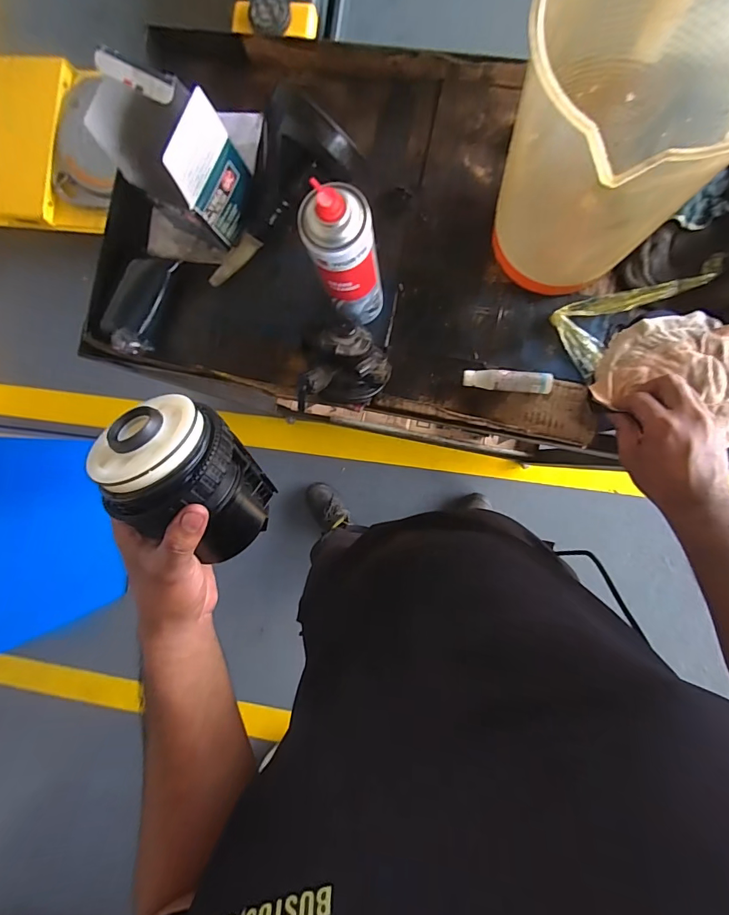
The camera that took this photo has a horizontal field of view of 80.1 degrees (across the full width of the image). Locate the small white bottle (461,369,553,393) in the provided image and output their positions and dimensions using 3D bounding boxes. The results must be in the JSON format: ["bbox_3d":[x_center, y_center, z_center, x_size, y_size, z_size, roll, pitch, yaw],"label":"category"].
[{"bbox_3d":[0.177,-0.094,0.539,0.105,0.027,0.024,5,90,7],"label":"small white bottle"}]

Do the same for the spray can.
[{"bbox_3d":[-0.016,-0.205,0.472,0.067,0.223,0.062,-15,88,6],"label":"spray can"}]

